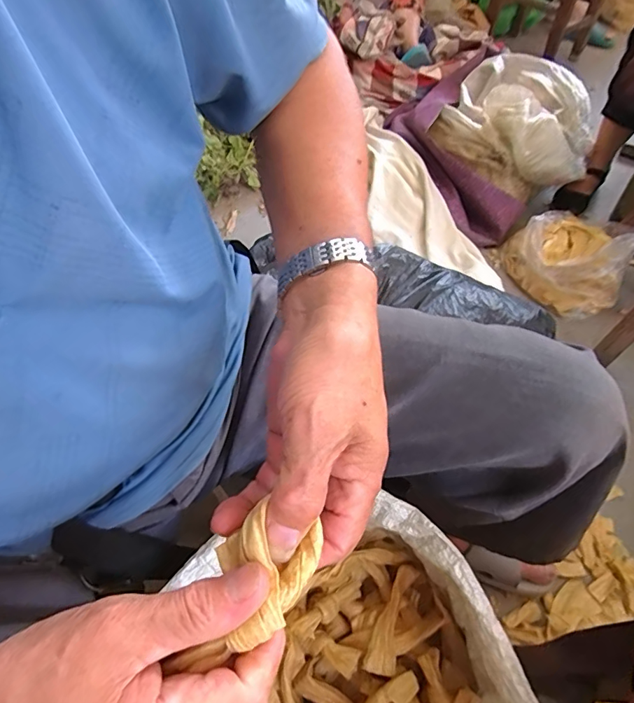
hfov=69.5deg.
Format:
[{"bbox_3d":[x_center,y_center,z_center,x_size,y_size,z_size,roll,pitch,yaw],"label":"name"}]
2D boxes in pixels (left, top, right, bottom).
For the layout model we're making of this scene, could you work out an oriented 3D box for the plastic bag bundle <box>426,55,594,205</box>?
[{"bbox_3d":[0.520,-0.592,1.161,0.362,0.116,0.424,26,58,18],"label":"plastic bag bundle"}]

